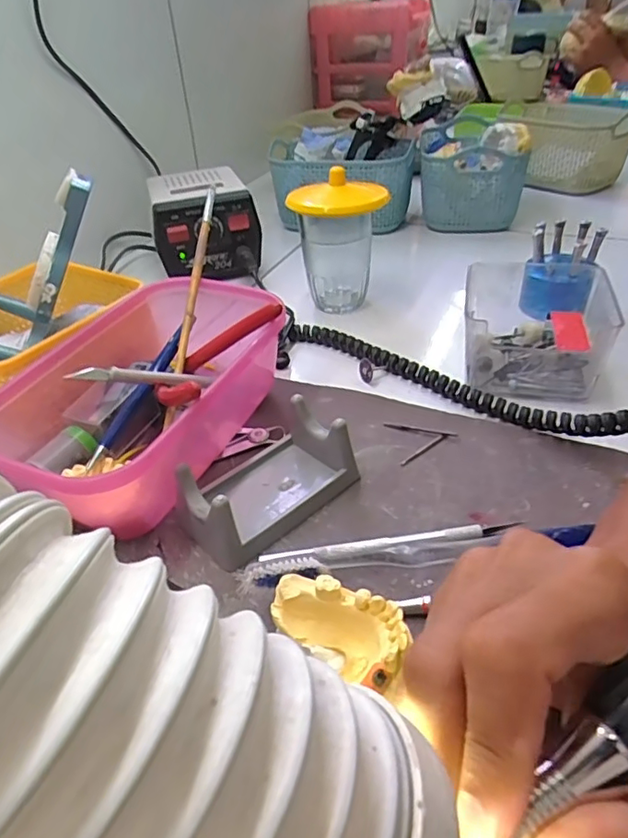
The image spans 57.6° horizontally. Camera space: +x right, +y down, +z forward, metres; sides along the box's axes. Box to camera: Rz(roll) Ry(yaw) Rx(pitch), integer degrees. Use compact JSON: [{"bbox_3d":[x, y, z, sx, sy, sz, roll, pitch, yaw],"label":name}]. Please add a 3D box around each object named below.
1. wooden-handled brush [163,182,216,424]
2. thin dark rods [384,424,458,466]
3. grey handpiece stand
[{"bbox_3d":[-0.084,-0.084,0.395,0.010,0.011,0.194,1,65,7],"label":"wooden-handled brush"},{"bbox_3d":[0.064,0.009,0.367,0.044,0.004,0.038,-22,41,-21],"label":"thin dark rods"},{"bbox_3d":[-0.027,0.031,0.319,0.097,0.038,0.061,-33,46,-32],"label":"grey handpiece stand"}]

